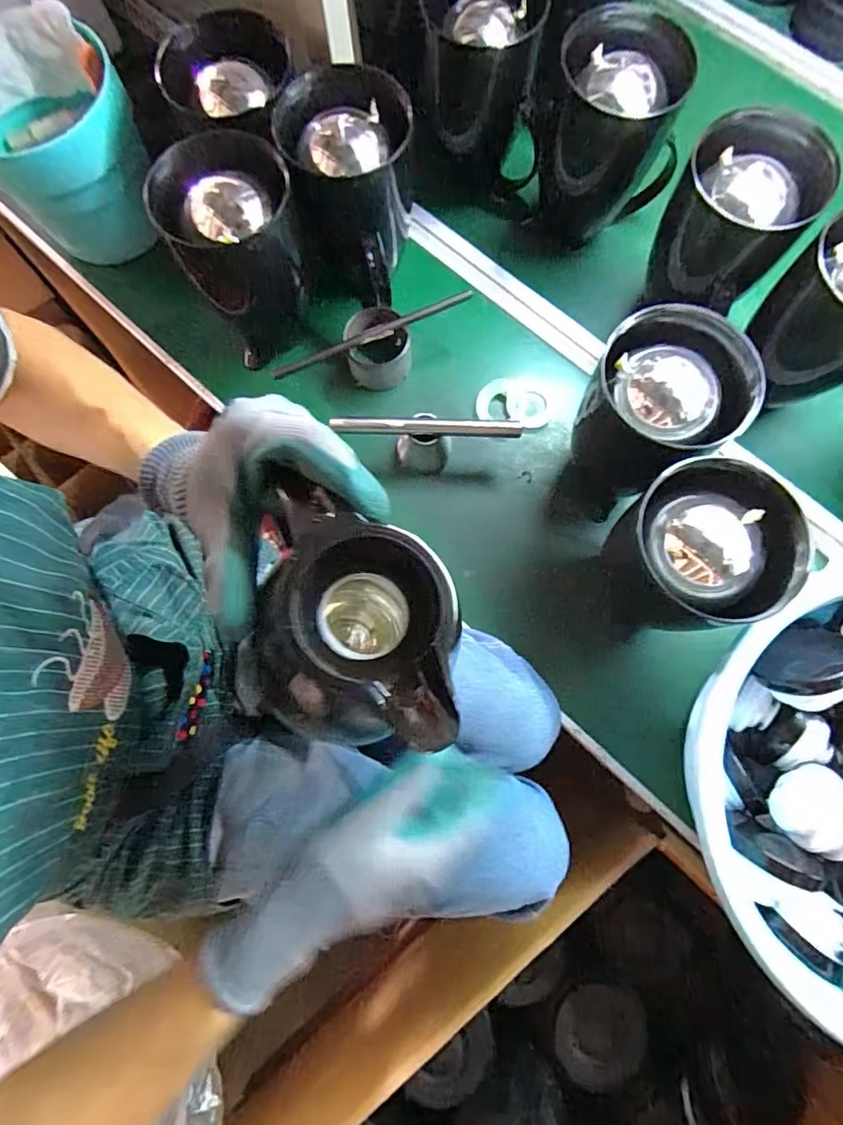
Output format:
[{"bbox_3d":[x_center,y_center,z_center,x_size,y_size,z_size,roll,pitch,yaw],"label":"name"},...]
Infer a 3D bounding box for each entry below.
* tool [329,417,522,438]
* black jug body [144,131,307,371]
[{"bbox_3d":[0.005,-0.144,0.556,0.199,0.006,0.018,1,103,1],"label":"tool"},{"bbox_3d":[-0.188,-0.330,0.542,0.126,0.149,0.131,-22,77,-4],"label":"black jug body"}]

